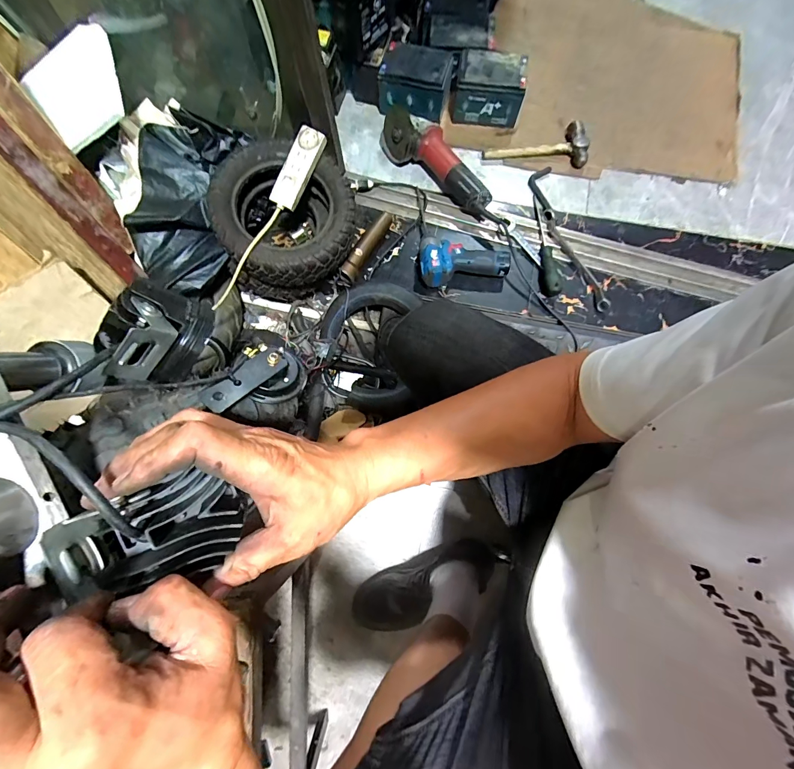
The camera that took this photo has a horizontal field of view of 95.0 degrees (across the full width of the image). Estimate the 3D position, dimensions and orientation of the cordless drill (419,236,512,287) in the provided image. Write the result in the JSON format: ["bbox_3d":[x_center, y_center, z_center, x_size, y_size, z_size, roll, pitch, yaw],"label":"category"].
[{"bbox_3d":[0.142,-0.270,0.774,0.191,0.059,0.101,-7,77,0],"label":"cordless drill"}]

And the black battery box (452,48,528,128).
[{"bbox_3d":[0.213,-0.685,0.842,0.155,0.094,0.101,10,78,3],"label":"black battery box"}]

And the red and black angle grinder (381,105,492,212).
[{"bbox_3d":[0.090,-0.506,0.816,0.308,0.075,0.082,41,81,9],"label":"red and black angle grinder"}]

